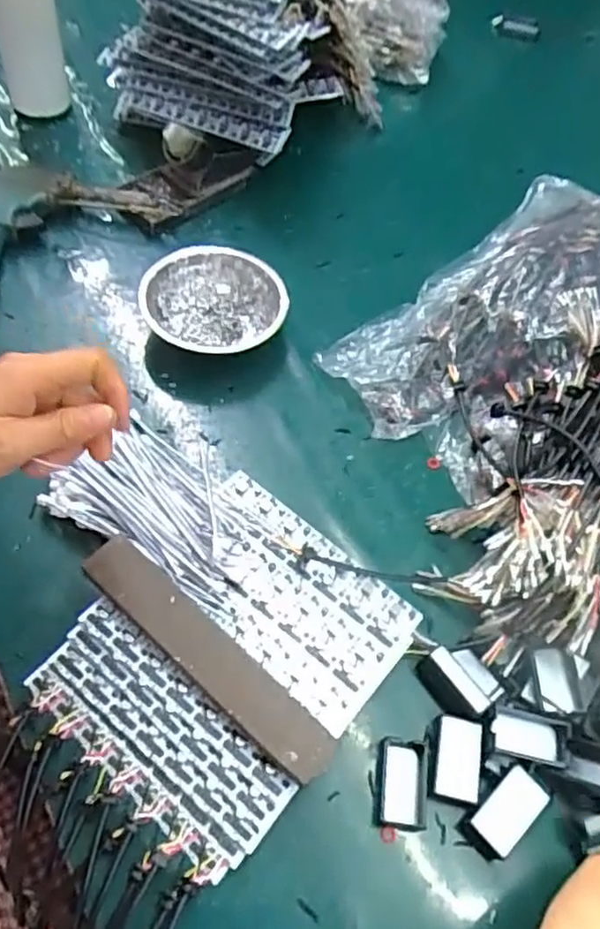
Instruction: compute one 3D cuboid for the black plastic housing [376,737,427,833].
[{"bbox_3d":[0.068,0.214,0.448,0.033,0.009,0.055,6,59,-3],"label":"black plastic housing"}]

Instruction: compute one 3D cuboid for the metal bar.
[{"bbox_3d":[-0.061,0.121,0.430,0.197,0.008,0.036,39,65,16],"label":"metal bar"}]

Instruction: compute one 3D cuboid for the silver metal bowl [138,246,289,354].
[{"bbox_3d":[-0.077,-0.144,0.615,0.126,0.043,0.117,3,59,-5],"label":"silver metal bowl"}]

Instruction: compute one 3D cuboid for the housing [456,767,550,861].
[{"bbox_3d":[0.132,0.224,0.431,0.053,0.018,0.032,-38,70,-25],"label":"housing"}]

